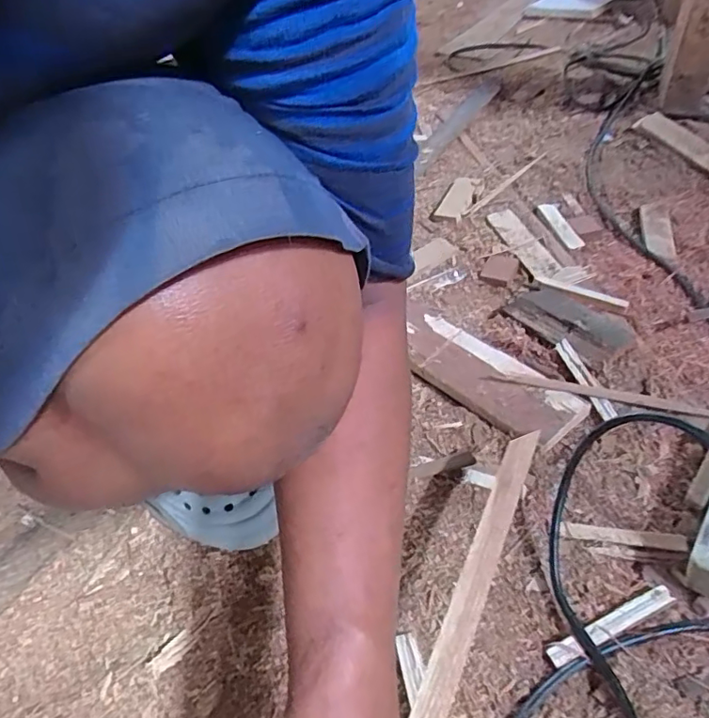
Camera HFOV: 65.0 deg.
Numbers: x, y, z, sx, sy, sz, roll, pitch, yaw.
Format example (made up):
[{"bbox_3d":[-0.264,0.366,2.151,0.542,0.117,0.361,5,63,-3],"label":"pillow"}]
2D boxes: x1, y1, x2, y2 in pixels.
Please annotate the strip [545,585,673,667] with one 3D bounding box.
[{"bbox_3d":[0.192,0.199,0.417,0.107,0.008,0.016,-20,46,-13],"label":"strip"}]

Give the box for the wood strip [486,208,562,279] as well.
[{"bbox_3d":[0.228,-0.160,0.760,0.042,0.008,0.159,-14,45,-6],"label":"wood strip"}]

